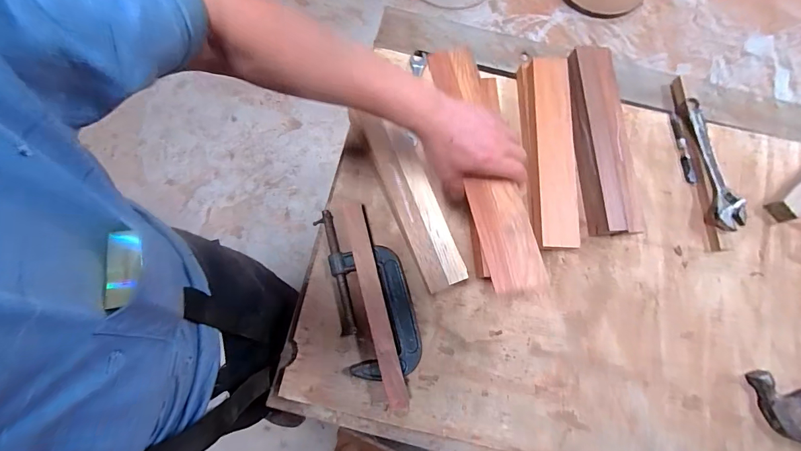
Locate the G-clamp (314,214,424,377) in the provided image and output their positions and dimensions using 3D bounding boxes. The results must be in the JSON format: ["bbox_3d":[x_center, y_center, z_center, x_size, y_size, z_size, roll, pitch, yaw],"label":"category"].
[{"bbox_3d":[-0.047,0.102,0.603,0.115,0.025,0.270,-14,79,-4],"label":"G-clamp"}]

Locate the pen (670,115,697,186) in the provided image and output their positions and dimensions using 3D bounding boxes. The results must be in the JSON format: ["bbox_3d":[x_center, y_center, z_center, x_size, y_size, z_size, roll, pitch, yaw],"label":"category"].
[{"bbox_3d":[0.510,-0.139,0.679,0.013,0.014,0.132,-6,78,-2],"label":"pen"}]

